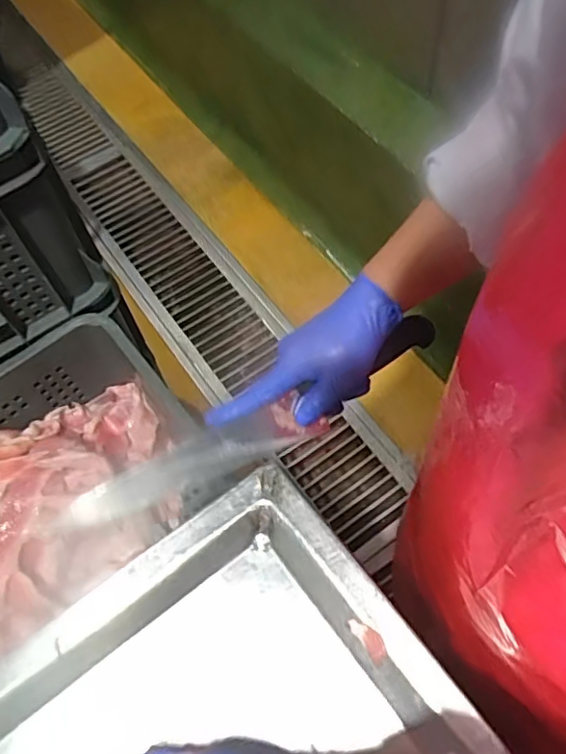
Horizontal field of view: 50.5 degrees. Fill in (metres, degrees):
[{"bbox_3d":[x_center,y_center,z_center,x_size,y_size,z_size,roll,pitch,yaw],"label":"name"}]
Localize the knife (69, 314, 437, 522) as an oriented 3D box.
[{"bbox_3d":[-0.015,0.041,0.509,0.345,0.028,0.035,-28,67,-12],"label":"knife"}]

